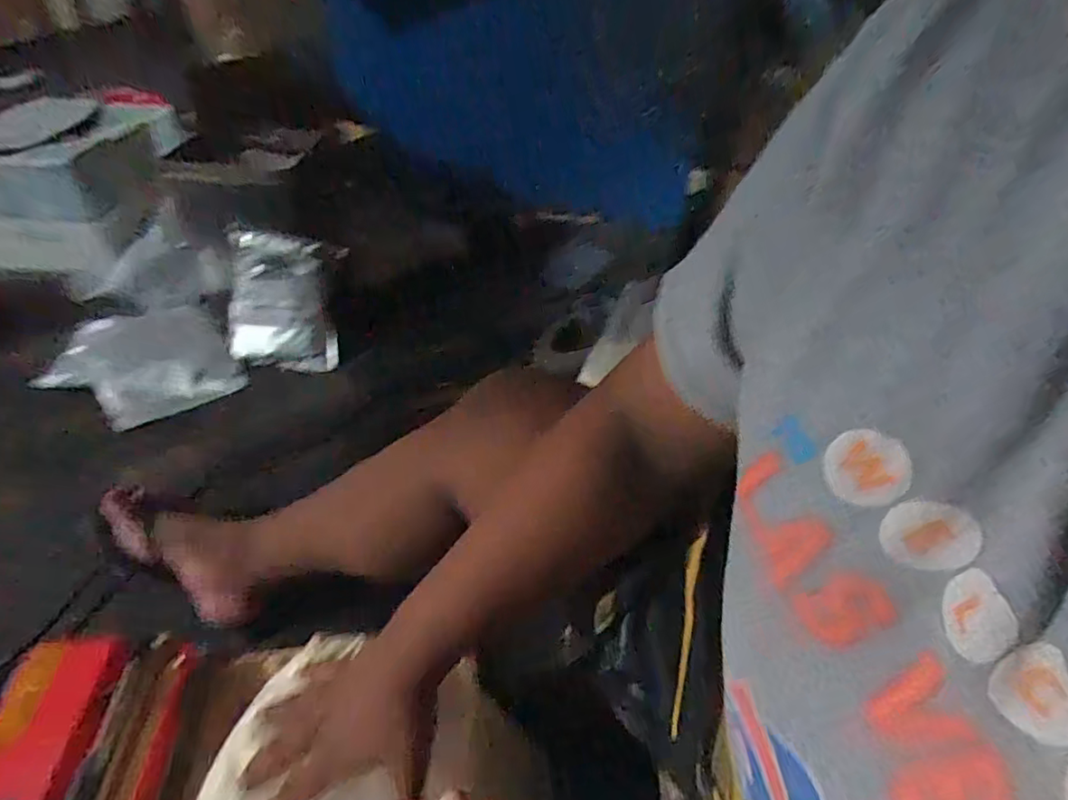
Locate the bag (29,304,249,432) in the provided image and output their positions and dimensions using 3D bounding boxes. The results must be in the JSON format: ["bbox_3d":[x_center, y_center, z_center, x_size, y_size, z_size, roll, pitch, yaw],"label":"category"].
[{"bbox_3d":[-0.694,-0.067,1.015,0.288,0.079,0.240,-21,47,-28],"label":"bag"}]

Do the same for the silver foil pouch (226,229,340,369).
[{"bbox_3d":[-0.470,-0.184,1.065,0.196,0.251,0.059,2,10,1],"label":"silver foil pouch"}]

